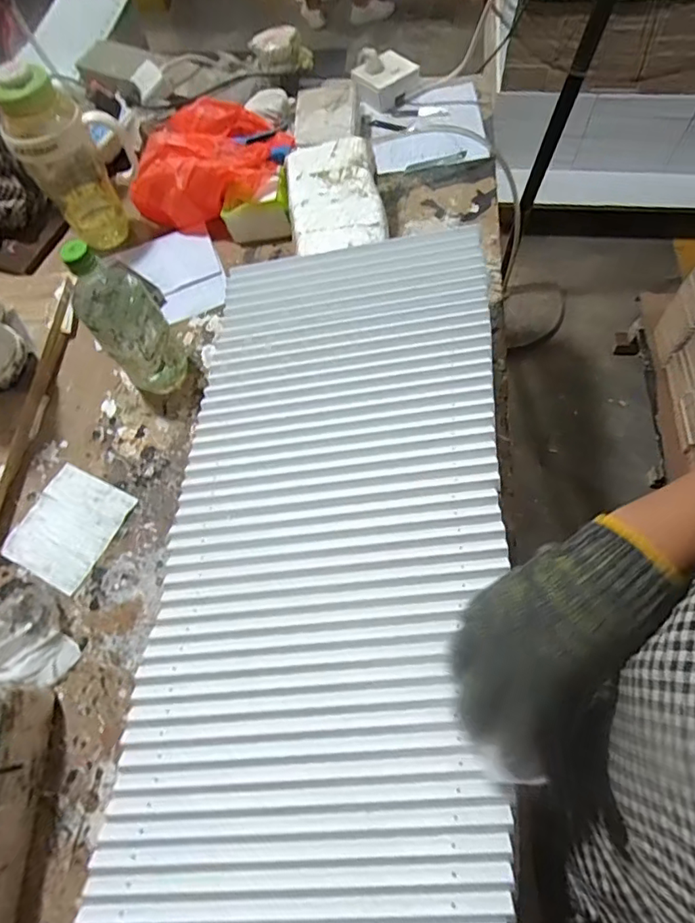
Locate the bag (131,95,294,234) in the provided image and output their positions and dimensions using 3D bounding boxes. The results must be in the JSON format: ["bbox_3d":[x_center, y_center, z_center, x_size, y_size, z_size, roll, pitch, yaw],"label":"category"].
[{"bbox_3d":[-0.209,-0.475,0.807,0.223,0.087,0.225,26,69,15],"label":"bag"}]

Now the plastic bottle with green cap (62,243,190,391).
[{"bbox_3d":[-0.261,-0.160,0.621,0.087,0.202,0.072,-31,67,-11],"label":"plastic bottle with green cap"}]

